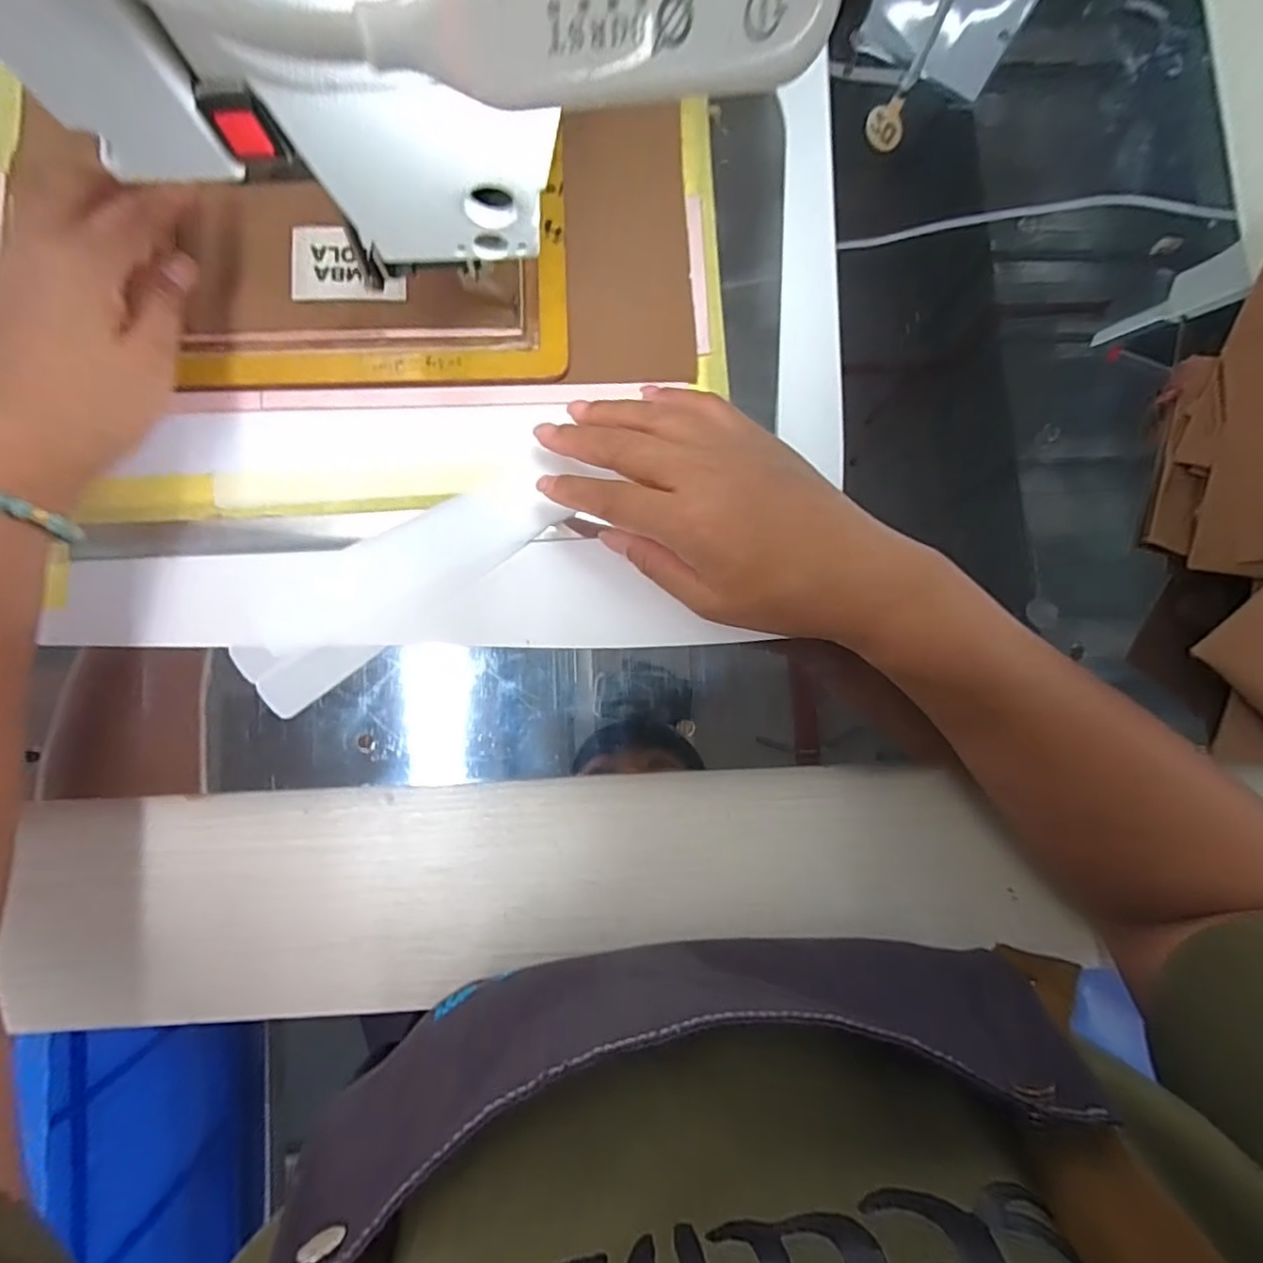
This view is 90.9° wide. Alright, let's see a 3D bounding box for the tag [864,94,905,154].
[{"bbox_3d":[0.416,-0.833,1.027,0.058,0.075,0.007,10,57,25],"label":"tag"}]

